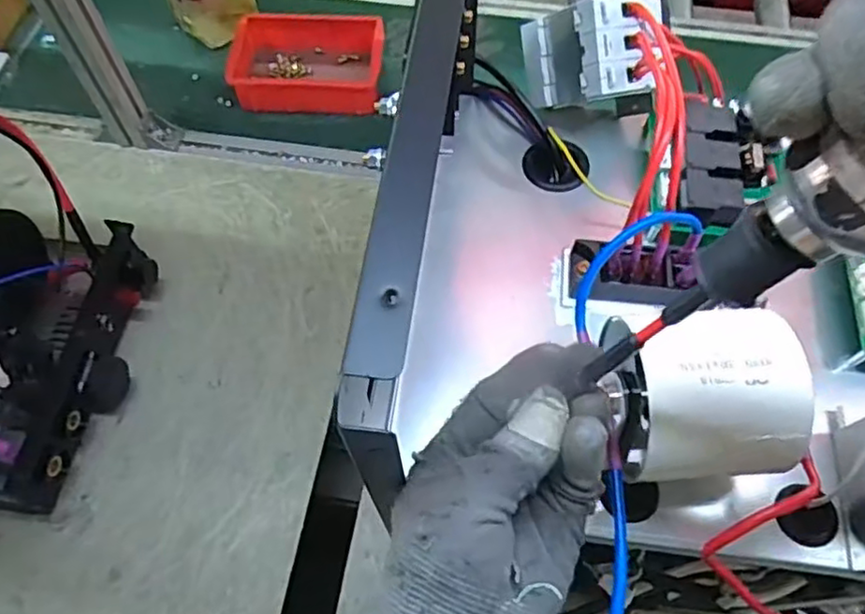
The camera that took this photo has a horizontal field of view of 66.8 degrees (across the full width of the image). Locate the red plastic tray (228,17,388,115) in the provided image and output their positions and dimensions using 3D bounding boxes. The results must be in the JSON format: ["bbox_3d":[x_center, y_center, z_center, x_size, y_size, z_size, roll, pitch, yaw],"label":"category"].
[{"bbox_3d":[-0.175,-0.336,0.910,0.200,0.057,0.140,2,62,2],"label":"red plastic tray"}]

